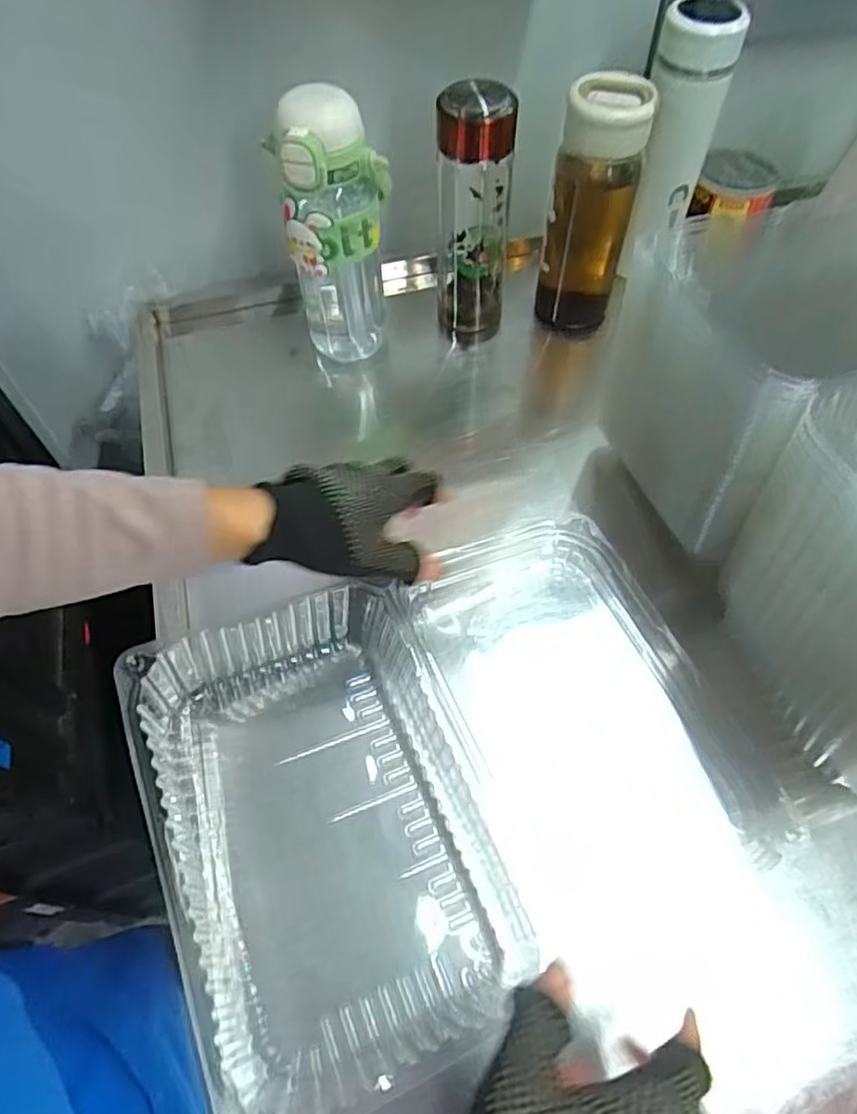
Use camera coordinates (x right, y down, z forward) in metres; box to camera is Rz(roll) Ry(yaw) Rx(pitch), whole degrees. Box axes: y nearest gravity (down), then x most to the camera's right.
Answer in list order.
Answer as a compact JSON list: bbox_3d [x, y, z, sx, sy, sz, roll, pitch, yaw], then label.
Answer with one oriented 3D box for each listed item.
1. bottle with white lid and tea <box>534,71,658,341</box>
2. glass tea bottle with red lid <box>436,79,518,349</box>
[{"bbox_3d":[0.141,-0.295,0.601,0.071,0.216,0.060,8,59,7],"label":"bottle with white lid and tea"},{"bbox_3d":[0.040,-0.299,0.615,0.064,0.230,0.064,0,59,3],"label":"glass tea bottle with red lid"}]

